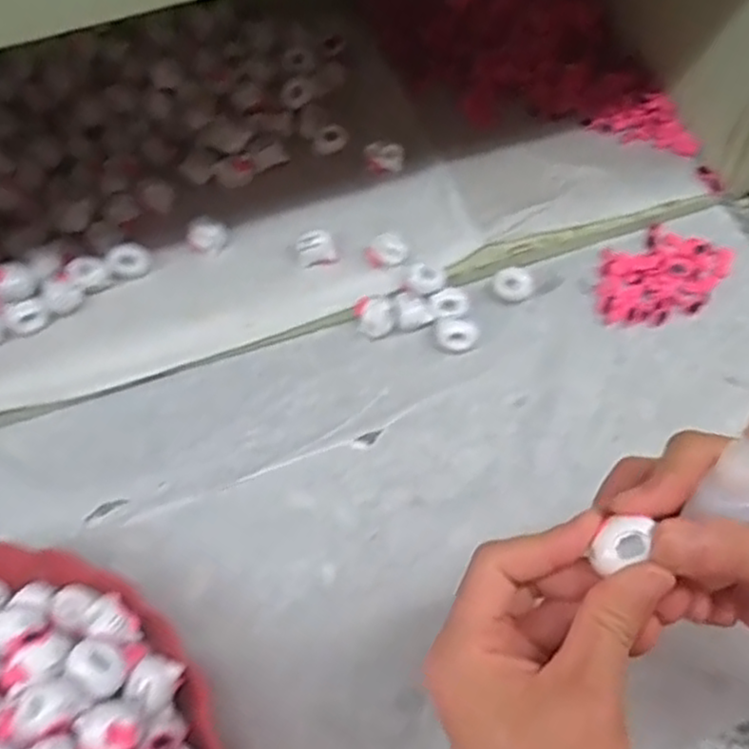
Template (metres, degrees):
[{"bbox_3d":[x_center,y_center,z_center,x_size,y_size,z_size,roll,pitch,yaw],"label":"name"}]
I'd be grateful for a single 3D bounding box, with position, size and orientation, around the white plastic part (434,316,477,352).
[{"bbox_3d":[0.050,-0.026,0.448,0.023,0.018,0.020,-7,59,-2],"label":"white plastic part"}]

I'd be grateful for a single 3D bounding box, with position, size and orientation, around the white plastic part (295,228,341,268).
[{"bbox_3d":[-0.037,-0.083,0.464,0.023,0.017,0.020,-21,60,-10],"label":"white plastic part"}]

